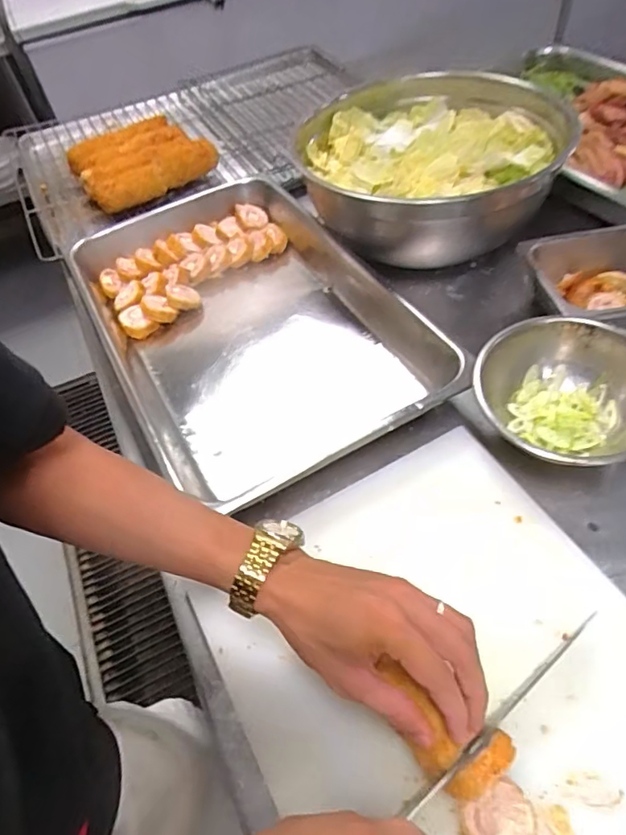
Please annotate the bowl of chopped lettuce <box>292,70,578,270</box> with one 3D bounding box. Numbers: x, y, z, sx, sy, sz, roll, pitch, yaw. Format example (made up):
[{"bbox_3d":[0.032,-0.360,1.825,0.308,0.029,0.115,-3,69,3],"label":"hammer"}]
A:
[{"bbox_3d":[0.156,-0.332,0.759,0.346,0.135,0.359,-4,51,5],"label":"bowl of chopped lettuce"}]

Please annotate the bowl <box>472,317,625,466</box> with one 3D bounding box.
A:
[{"bbox_3d":[0.244,-0.017,0.536,0.155,0.081,0.167,-3,51,3],"label":"bowl"}]

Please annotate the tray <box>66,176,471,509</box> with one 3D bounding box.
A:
[{"bbox_3d":[-0.095,-0.138,0.706,0.323,0.085,0.546,-26,53,-12],"label":"tray"}]

